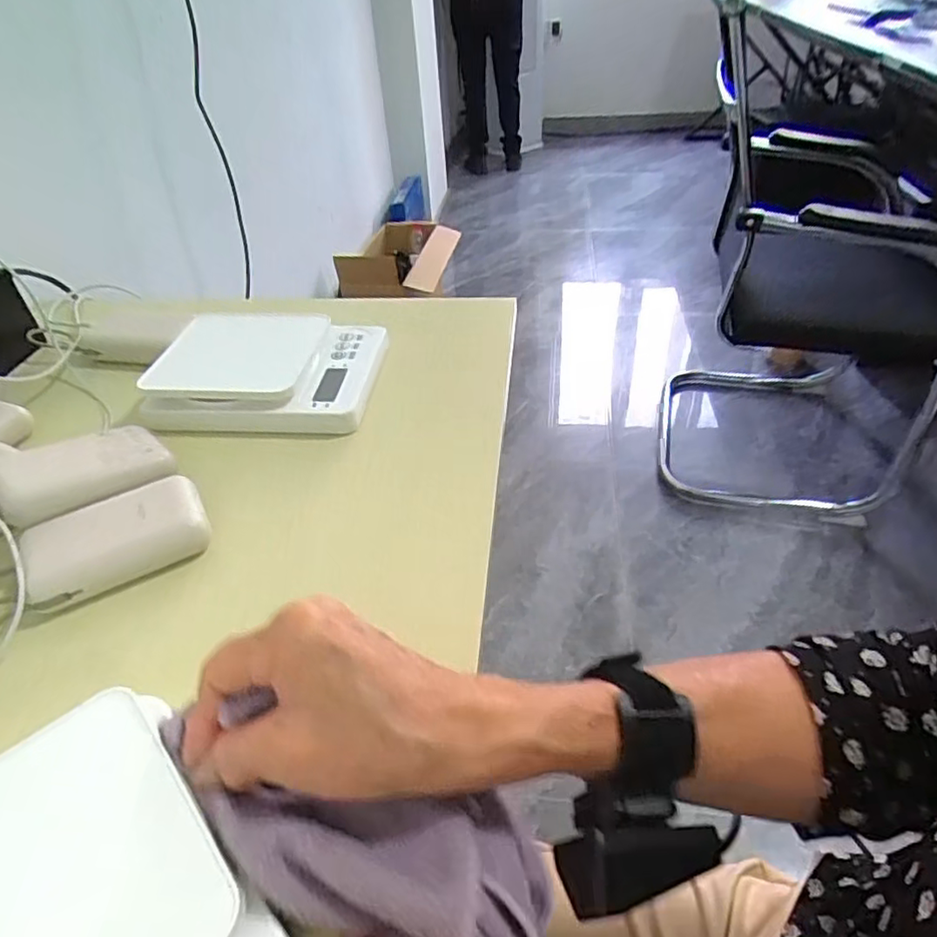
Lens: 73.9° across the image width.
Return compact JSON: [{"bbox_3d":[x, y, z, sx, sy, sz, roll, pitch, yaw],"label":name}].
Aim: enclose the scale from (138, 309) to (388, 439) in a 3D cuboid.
[{"bbox_3d":[-0.164,-0.086,0.519,0.181,0.037,0.142,0,41,6],"label":"scale"}]

